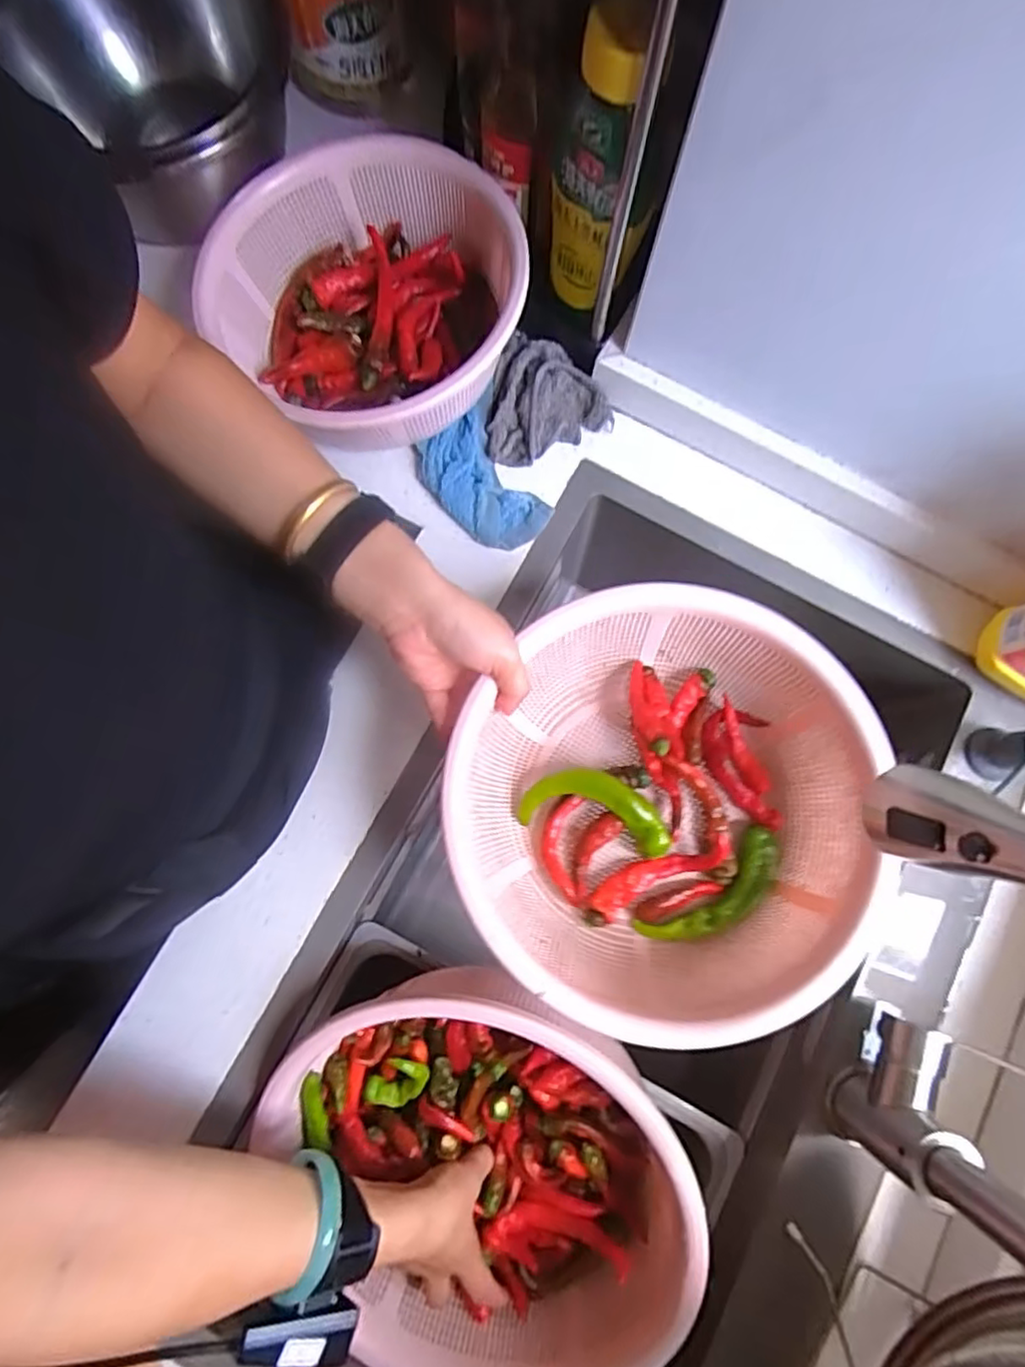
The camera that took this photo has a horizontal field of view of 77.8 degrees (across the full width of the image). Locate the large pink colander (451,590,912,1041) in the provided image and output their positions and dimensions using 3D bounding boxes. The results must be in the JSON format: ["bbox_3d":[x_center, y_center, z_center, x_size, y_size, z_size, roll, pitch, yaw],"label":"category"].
[{"bbox_3d":[0.093,0.080,0.441,0.257,0.106,0.267,0,79,-1],"label":"large pink colander"}]

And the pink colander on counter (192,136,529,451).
[{"bbox_3d":[-0.107,-0.304,0.506,0.239,0.093,0.210,40,81,6],"label":"pink colander on counter"}]

